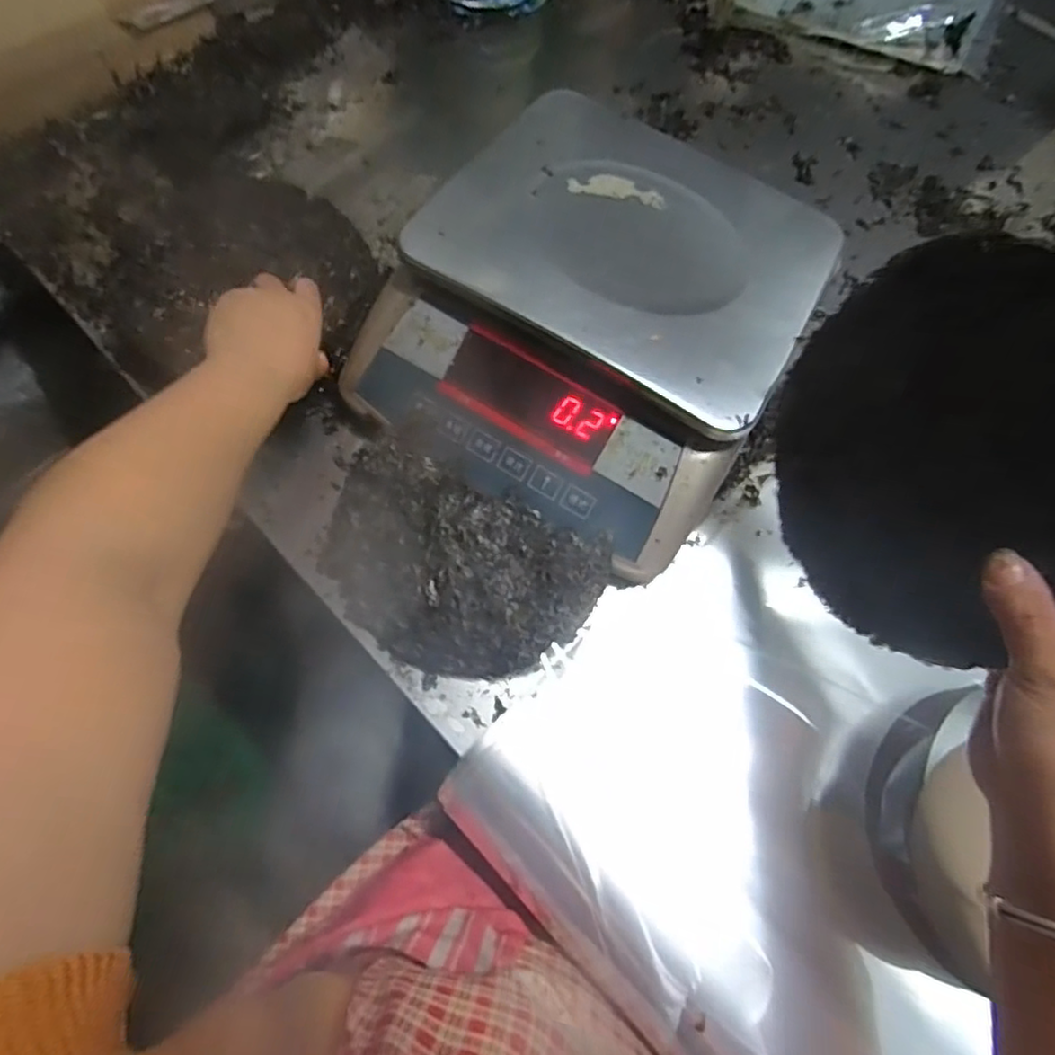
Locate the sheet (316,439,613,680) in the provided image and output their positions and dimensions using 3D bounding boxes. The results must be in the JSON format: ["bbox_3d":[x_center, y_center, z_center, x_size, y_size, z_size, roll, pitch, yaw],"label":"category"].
[{"bbox_3d":[-0.056,0.033,0.459,0.202,0.012,0.151,25,80,7],"label":"sheet"}]

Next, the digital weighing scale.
[{"bbox_3d":[0.049,-0.163,0.479,0.294,0.096,0.303,29,69,10],"label":"digital weighing scale"}]

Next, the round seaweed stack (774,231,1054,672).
[{"bbox_3d":[0.211,-0.035,0.318,0.017,0.202,0.198,-2,100,-20],"label":"round seaweed stack"}]

